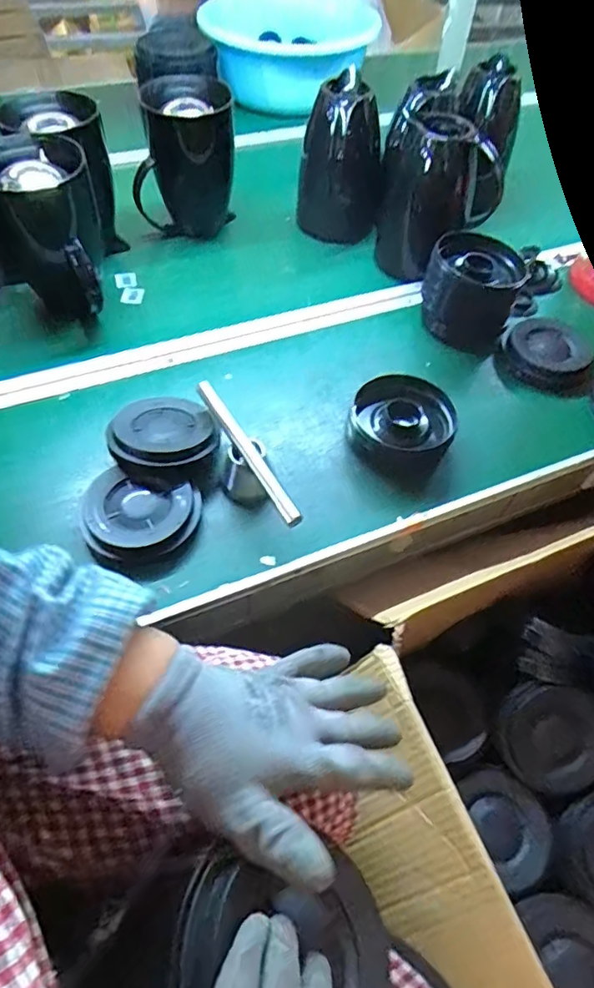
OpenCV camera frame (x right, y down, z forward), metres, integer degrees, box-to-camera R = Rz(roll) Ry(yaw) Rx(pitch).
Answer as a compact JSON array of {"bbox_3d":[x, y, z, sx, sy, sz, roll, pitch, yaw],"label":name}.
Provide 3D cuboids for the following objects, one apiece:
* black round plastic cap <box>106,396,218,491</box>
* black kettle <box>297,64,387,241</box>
[{"bbox_3d":[-0.149,-0.062,0.618,0.109,0.049,0.127,-18,57,-16],"label":"black round plastic cap"},{"bbox_3d":[0.070,-0.509,0.874,0.128,0.205,0.127,3,54,-1],"label":"black kettle"}]

